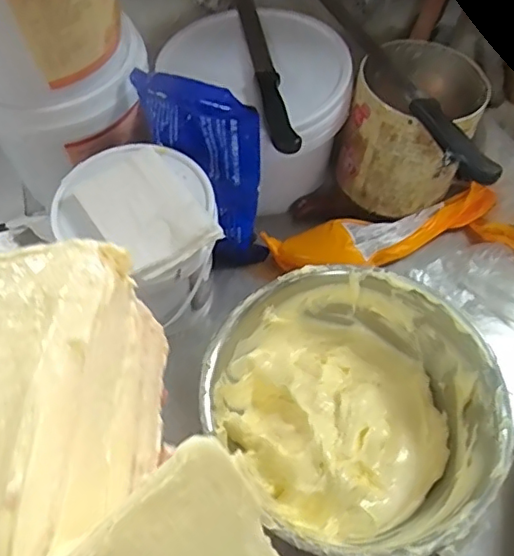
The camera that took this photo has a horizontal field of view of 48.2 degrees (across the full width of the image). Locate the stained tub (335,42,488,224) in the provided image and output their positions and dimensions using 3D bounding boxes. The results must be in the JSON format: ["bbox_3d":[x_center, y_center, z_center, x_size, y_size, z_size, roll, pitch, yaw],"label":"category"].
[{"bbox_3d":[0.188,-0.180,0.700,0.140,0.141,0.158,25,62,15],"label":"stained tub"}]

